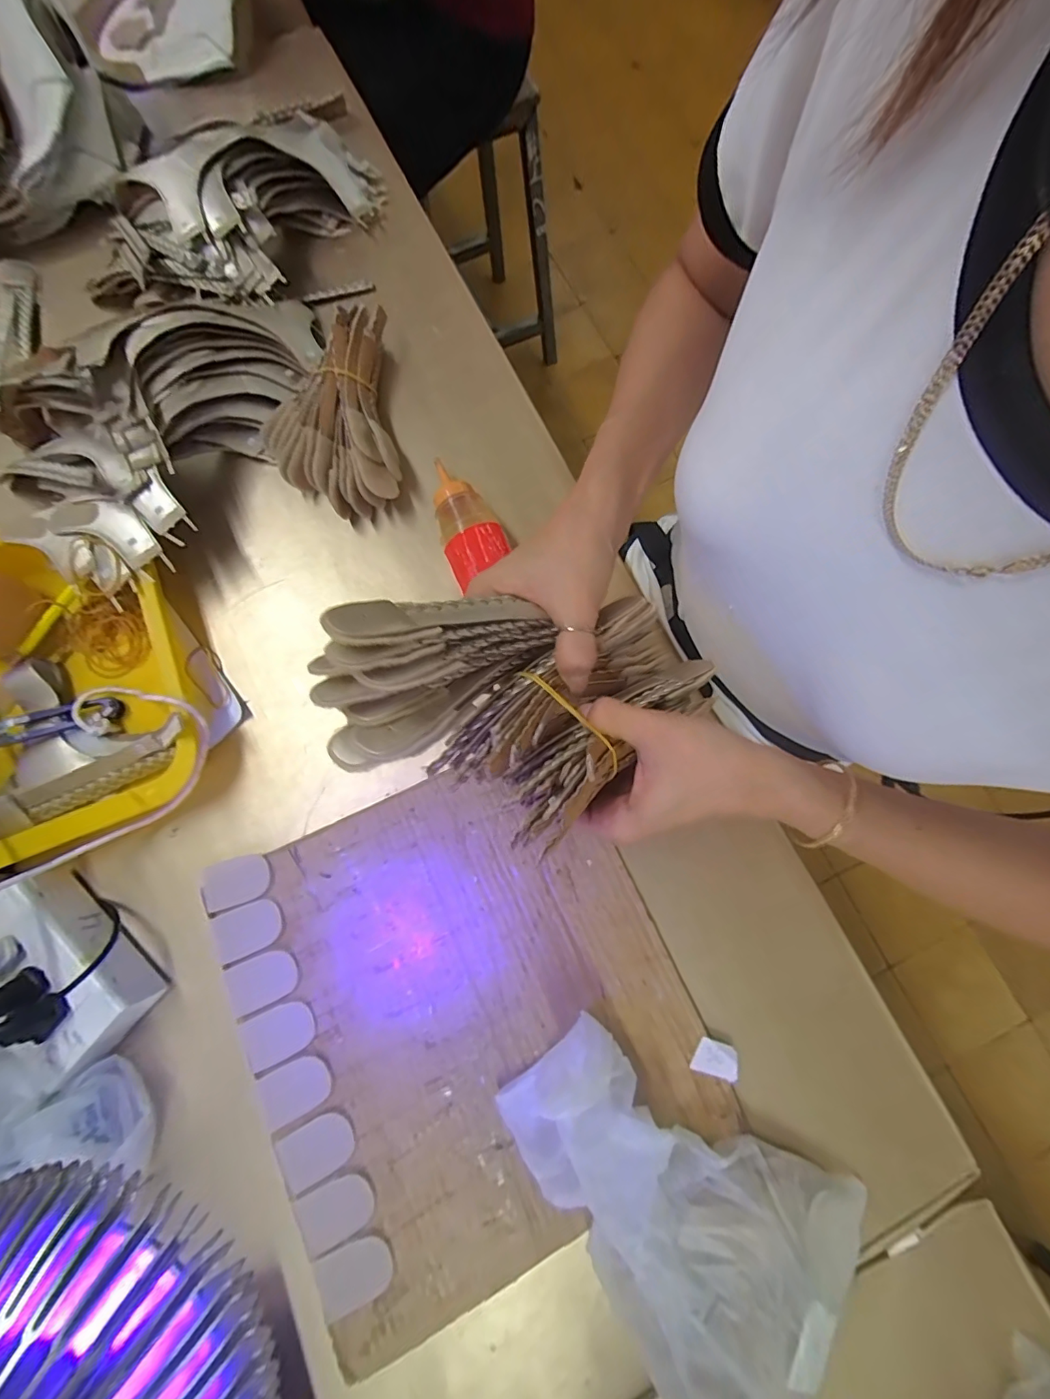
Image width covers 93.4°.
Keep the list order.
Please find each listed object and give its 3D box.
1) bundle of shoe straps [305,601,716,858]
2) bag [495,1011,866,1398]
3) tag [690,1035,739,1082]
[{"bbox_3d":[0.003,-0.009,0.256,0.176,0.101,0.131,-40,81,-9],"label":"bundle of shoe straps"},{"bbox_3d":[0.084,0.305,0.290,0.221,0.065,0.150,37,79,7],"label":"bag"},{"bbox_3d":[0.128,0.242,0.334,0.029,0.004,0.021,13,62,11],"label":"tag"}]

